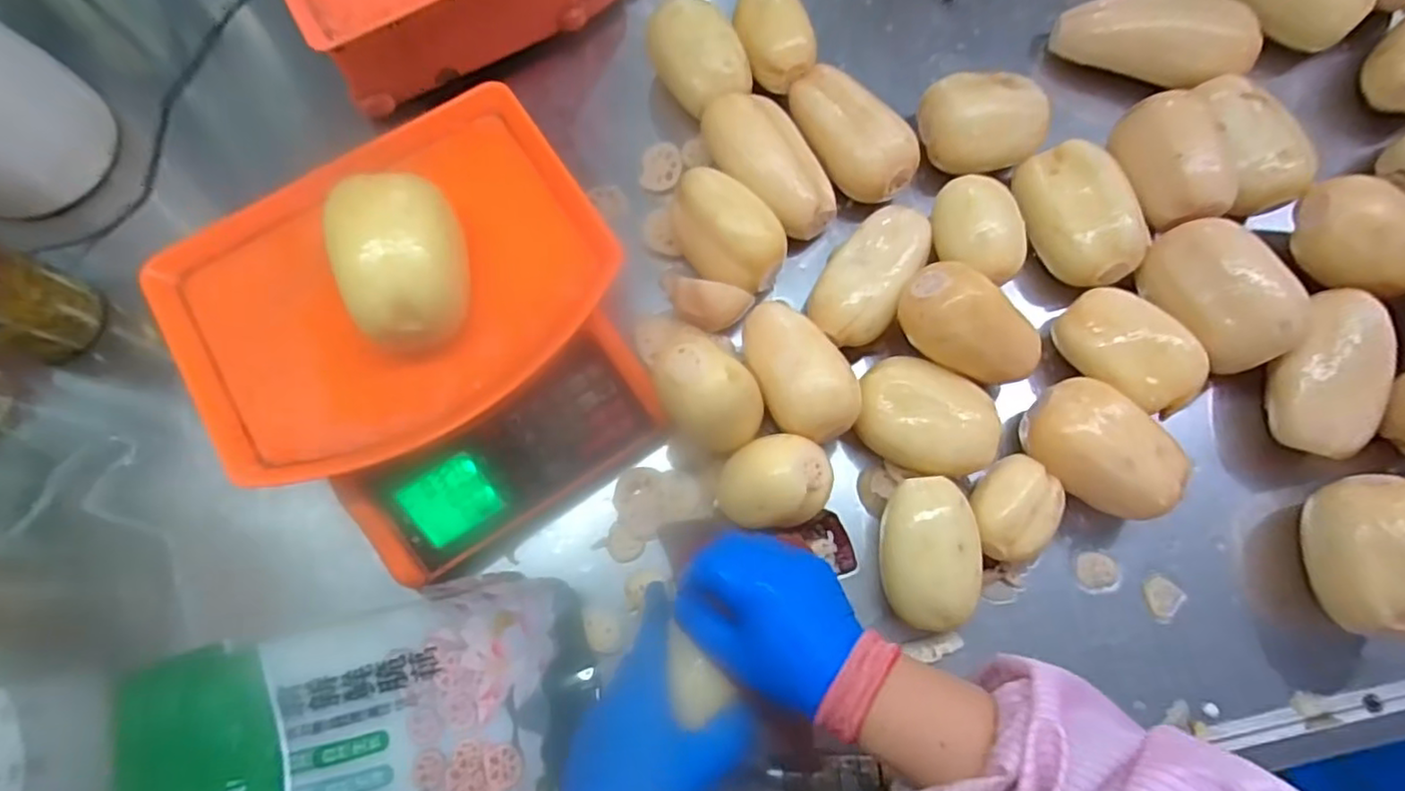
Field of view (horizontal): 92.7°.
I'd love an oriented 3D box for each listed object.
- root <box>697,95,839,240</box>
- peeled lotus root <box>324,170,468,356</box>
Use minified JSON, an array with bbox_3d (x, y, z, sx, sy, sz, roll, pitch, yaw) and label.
[{"bbox_3d":[0.057,-0.197,0.579,0.071,0.058,0.142,-40,90,-9],"label":"root"},{"bbox_3d":[-0.191,-0.079,0.428,0.071,0.078,0.100,-13,74,-2],"label":"peeled lotus root"}]

